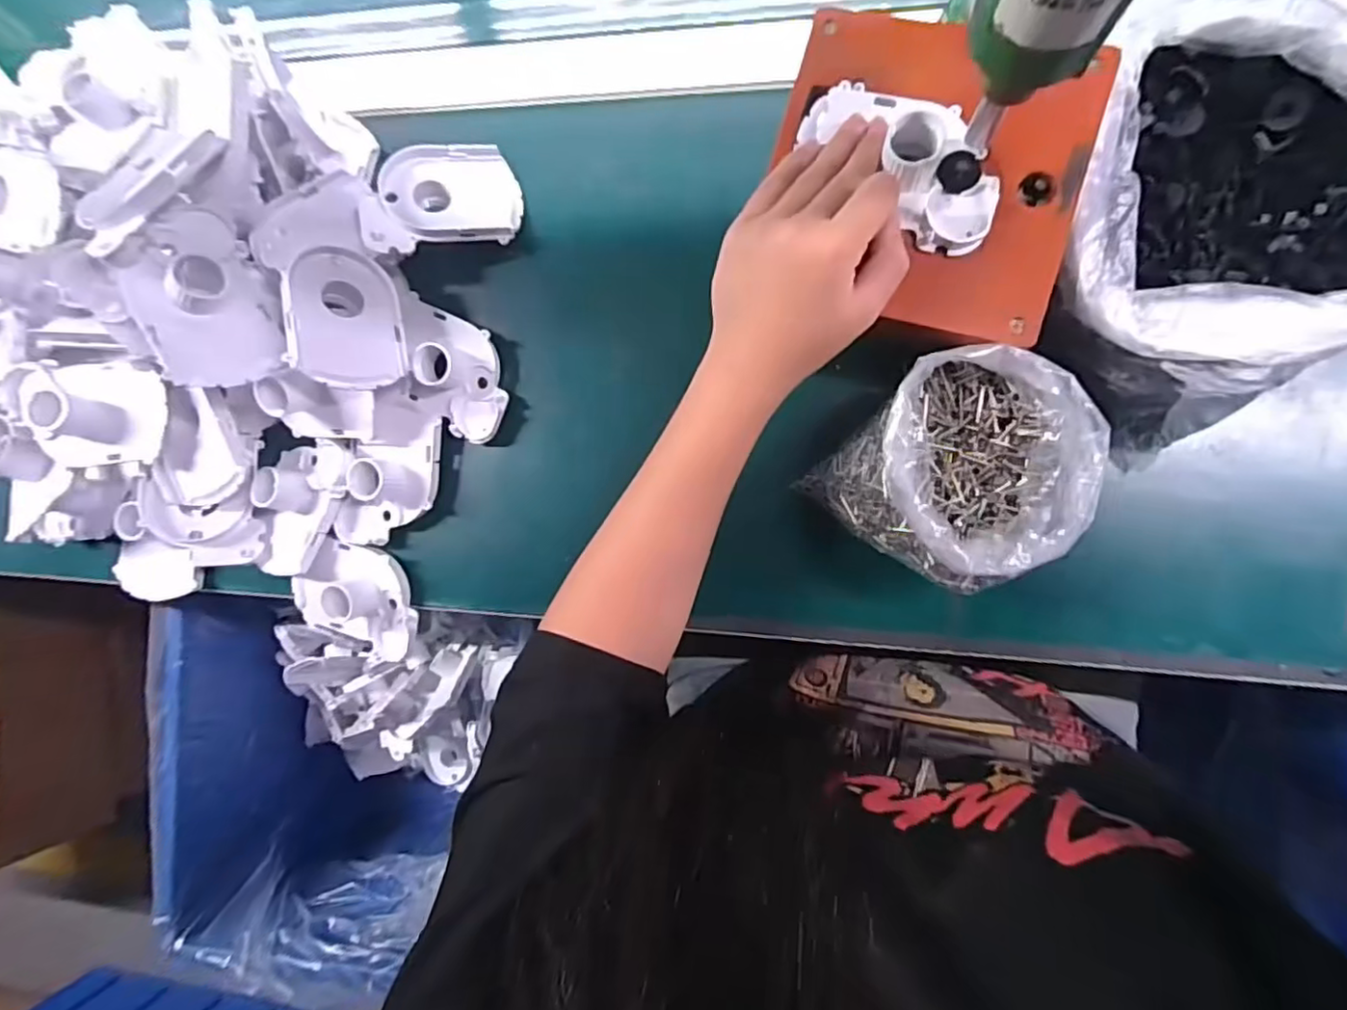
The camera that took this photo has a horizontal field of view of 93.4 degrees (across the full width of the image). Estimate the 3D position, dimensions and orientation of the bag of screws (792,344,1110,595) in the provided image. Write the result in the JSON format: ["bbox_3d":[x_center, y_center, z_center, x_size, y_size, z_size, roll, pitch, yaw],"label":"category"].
[{"bbox_3d":[0.153,-0.019,0.340,0.112,0.081,0.122,43,95,8],"label":"bag of screws"}]

